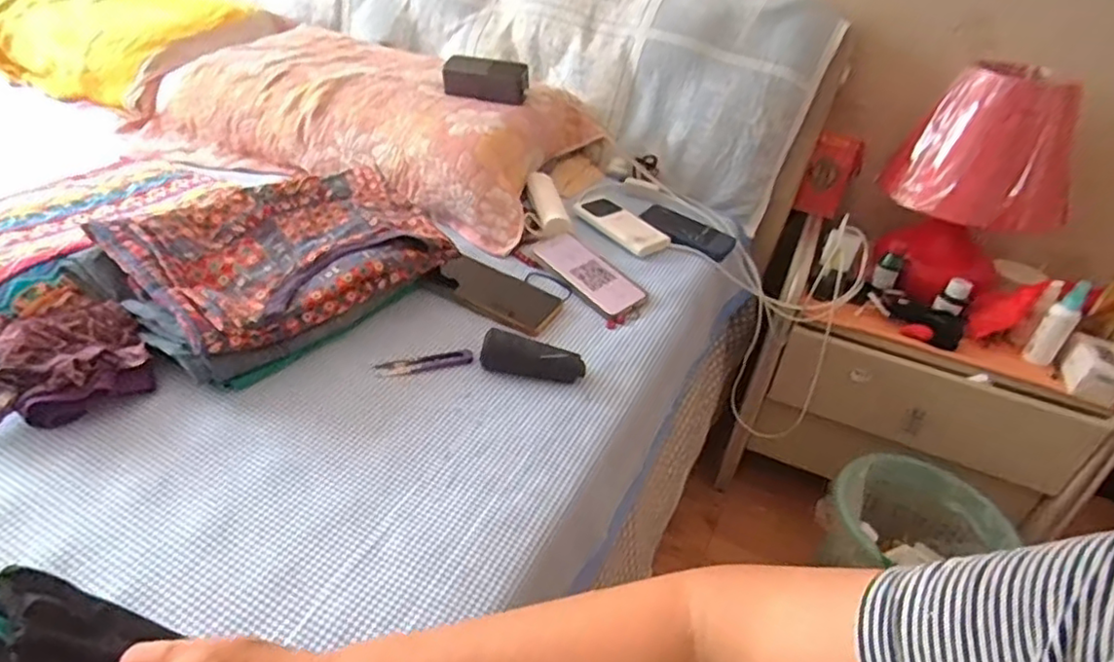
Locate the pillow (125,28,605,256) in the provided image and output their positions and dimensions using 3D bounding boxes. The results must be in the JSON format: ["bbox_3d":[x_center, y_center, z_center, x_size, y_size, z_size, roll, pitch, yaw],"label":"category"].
[{"bbox_3d":[-0.320,-0.357,1.042,0.686,0.138,0.345,17,37,13],"label":"pillow"}]

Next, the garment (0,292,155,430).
[{"bbox_3d":[-0.448,0.022,0.578,0.120,0.039,0.143,-9,40,-22],"label":"garment"}]

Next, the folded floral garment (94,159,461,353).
[{"bbox_3d":[-0.293,-0.093,0.696,0.199,0.077,0.305,31,42,28],"label":"folded floral garment"}]

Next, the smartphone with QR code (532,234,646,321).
[{"bbox_3d":[0.043,-0.080,0.840,0.166,0.012,0.087,40,51,23],"label":"smartphone with QR code"}]

